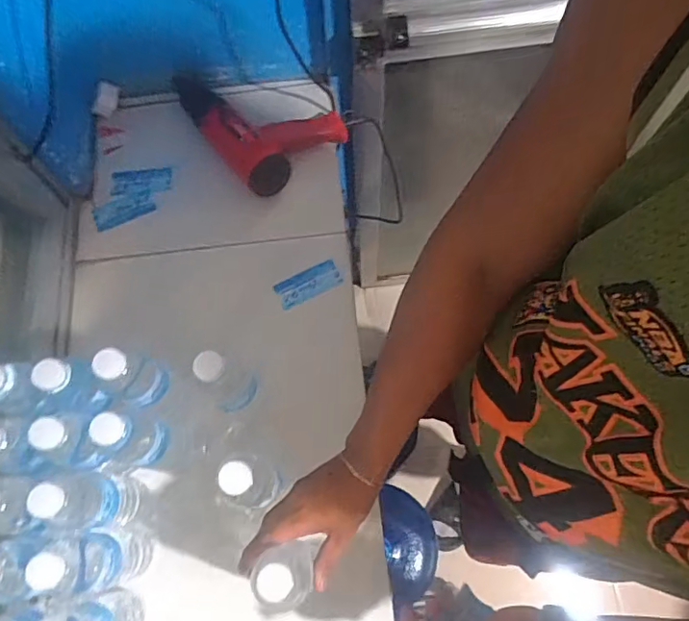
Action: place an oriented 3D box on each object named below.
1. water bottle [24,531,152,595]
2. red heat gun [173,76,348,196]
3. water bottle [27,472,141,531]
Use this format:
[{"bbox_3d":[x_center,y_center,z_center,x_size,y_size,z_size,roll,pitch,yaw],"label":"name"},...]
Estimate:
[{"bbox_3d":[-0.271,0.270,0.590,0.053,0.197,0.064,-15,70,-4],"label":"water bottle"},{"bbox_3d":[-0.147,-0.328,0.881,0.202,0.091,0.263,-42,74,-13],"label":"red heat gun"},{"bbox_3d":[-0.277,0.214,0.611,0.069,0.194,0.060,-1,69,1],"label":"water bottle"}]

